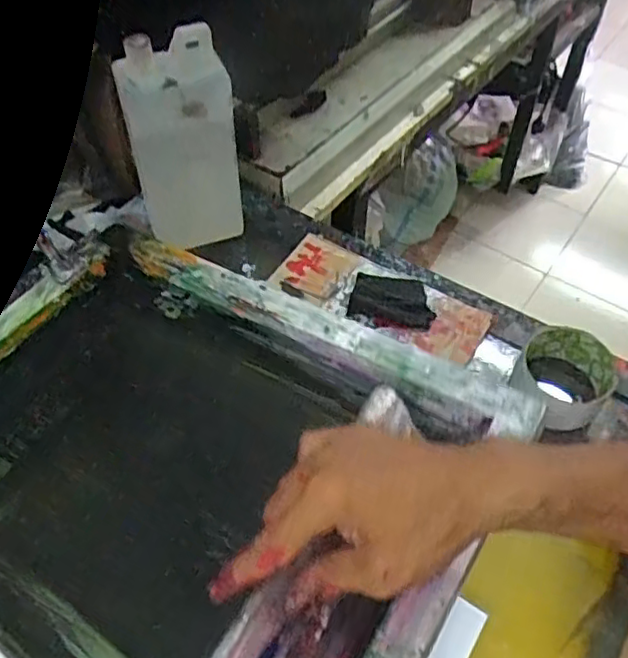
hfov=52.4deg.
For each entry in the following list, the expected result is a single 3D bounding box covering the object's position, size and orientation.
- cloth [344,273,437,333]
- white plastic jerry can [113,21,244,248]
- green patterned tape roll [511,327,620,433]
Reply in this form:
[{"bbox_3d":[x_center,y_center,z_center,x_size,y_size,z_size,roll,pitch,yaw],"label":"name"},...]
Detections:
[{"bbox_3d":[0.080,-0.032,0.643,0.083,0.019,0.064,13,52,7],"label":"cloth"},{"bbox_3d":[-0.123,-0.169,0.607,0.098,0.205,0.050,-19,54,-16],"label":"white plastic jerry can"},{"bbox_3d":[0.222,0.042,0.571,0.079,0.048,0.076,1,51,-1],"label":"green patterned tape roll"}]

